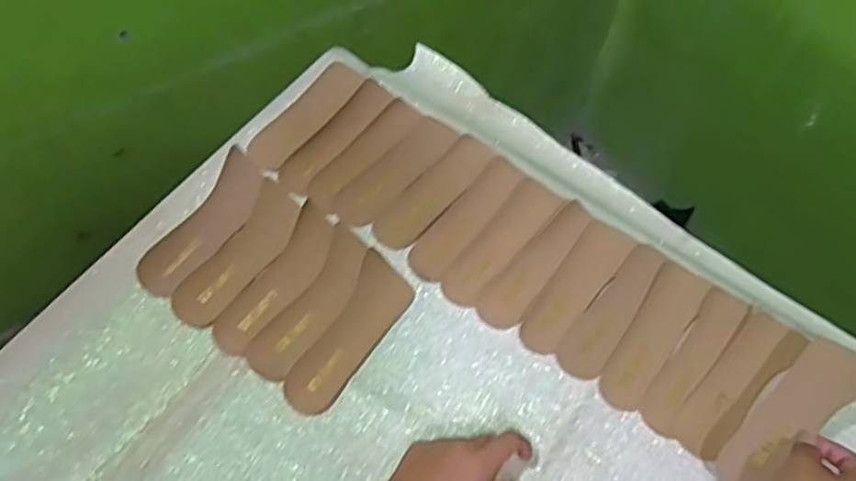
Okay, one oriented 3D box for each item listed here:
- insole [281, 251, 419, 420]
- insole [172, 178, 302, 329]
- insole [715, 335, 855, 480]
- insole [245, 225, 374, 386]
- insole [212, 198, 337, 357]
[{"bbox_3d":[-0.067,0.082,0.613,0.051,0.015,0.145,28,63,13],"label":"insole"},{"bbox_3d":[-0.171,0.014,0.649,0.048,0.017,0.146,29,64,14],"label":"insole"},{"bbox_3d":[0.281,0.135,0.547,0.146,0.017,0.052,-42,69,-4],"label":"insole"},{"bbox_3d":[-0.102,0.056,0.639,0.048,0.014,0.151,29,63,14],"label":"insole"},{"bbox_3d":[-0.135,0.037,0.645,0.046,0.017,0.151,29,64,14],"label":"insole"}]

